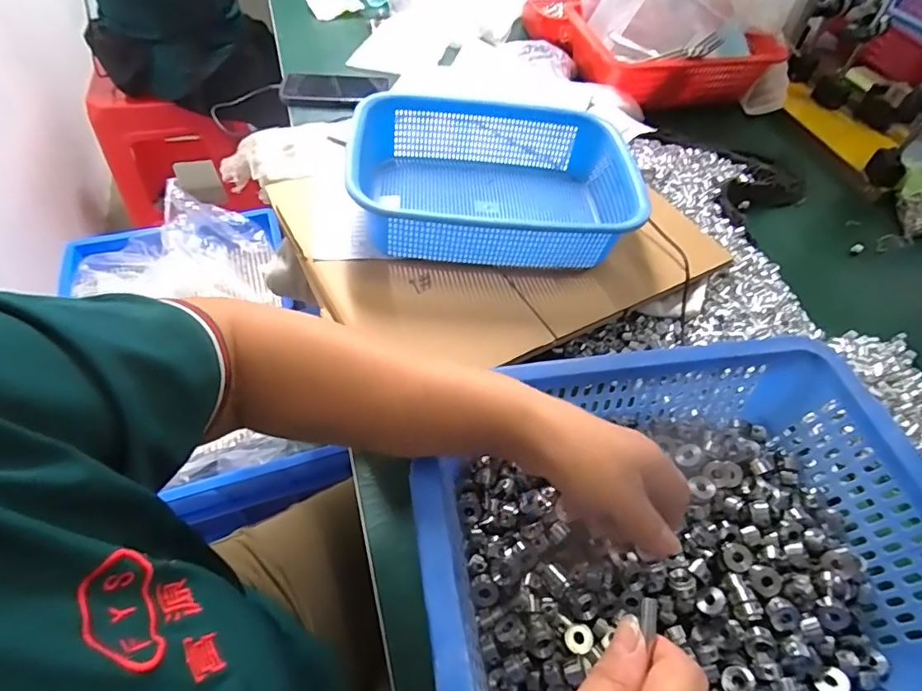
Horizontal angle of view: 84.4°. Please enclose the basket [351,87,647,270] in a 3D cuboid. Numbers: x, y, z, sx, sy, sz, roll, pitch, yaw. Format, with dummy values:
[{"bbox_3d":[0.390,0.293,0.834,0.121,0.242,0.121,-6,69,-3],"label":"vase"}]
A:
[{"bbox_3d":[0.031,-0.163,0.530,0.275,0.088,0.200,3,54,-3],"label":"basket"}]

